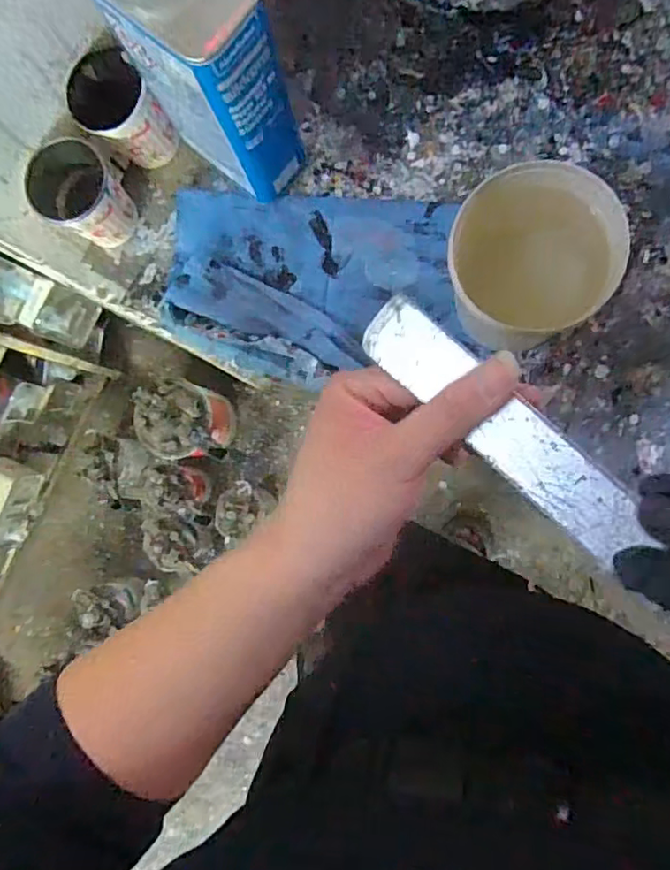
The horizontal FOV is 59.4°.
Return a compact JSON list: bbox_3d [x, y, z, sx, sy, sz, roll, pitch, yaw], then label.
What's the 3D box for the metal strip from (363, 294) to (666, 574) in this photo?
[{"bbox_3d":[0.073,-0.005,0.267,0.150,0.004,0.032,45,112,15],"label":"metal strip"}]

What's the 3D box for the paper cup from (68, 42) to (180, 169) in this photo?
[{"bbox_3d":[-0.190,-0.286,0.526,0.071,0.081,0.076,0,86,7],"label":"paper cup"}]

